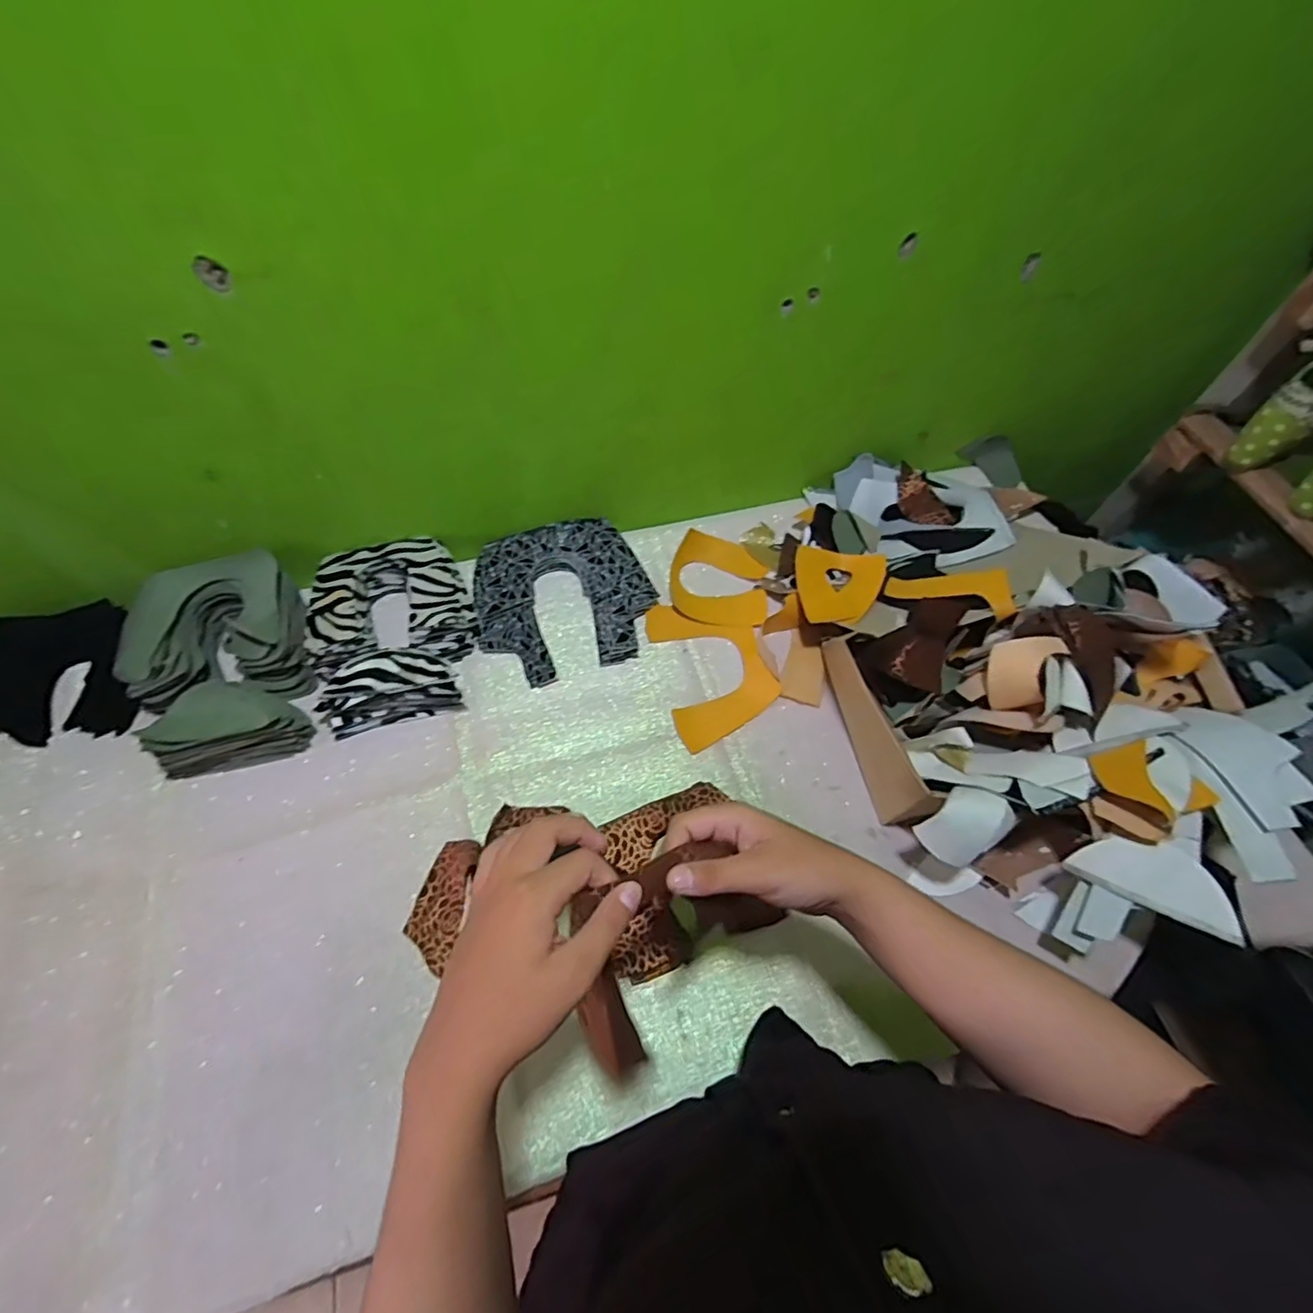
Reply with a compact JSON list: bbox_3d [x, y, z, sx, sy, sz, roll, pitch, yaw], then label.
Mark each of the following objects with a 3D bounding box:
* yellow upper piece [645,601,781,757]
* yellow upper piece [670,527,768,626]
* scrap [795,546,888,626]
[{"bbox_3d":[0.059,0.008,0.666,0.116,0.010,0.172,-15,62,-12],"label":"yellow upper piece"},{"bbox_3d":[0.073,-0.092,0.719,0.111,0.019,0.123,8,60,1],"label":"yellow upper piece"},{"bbox_3d":[0.201,-0.076,0.656,0.093,0.025,0.112,-2,46,3],"label":"scrap"}]

